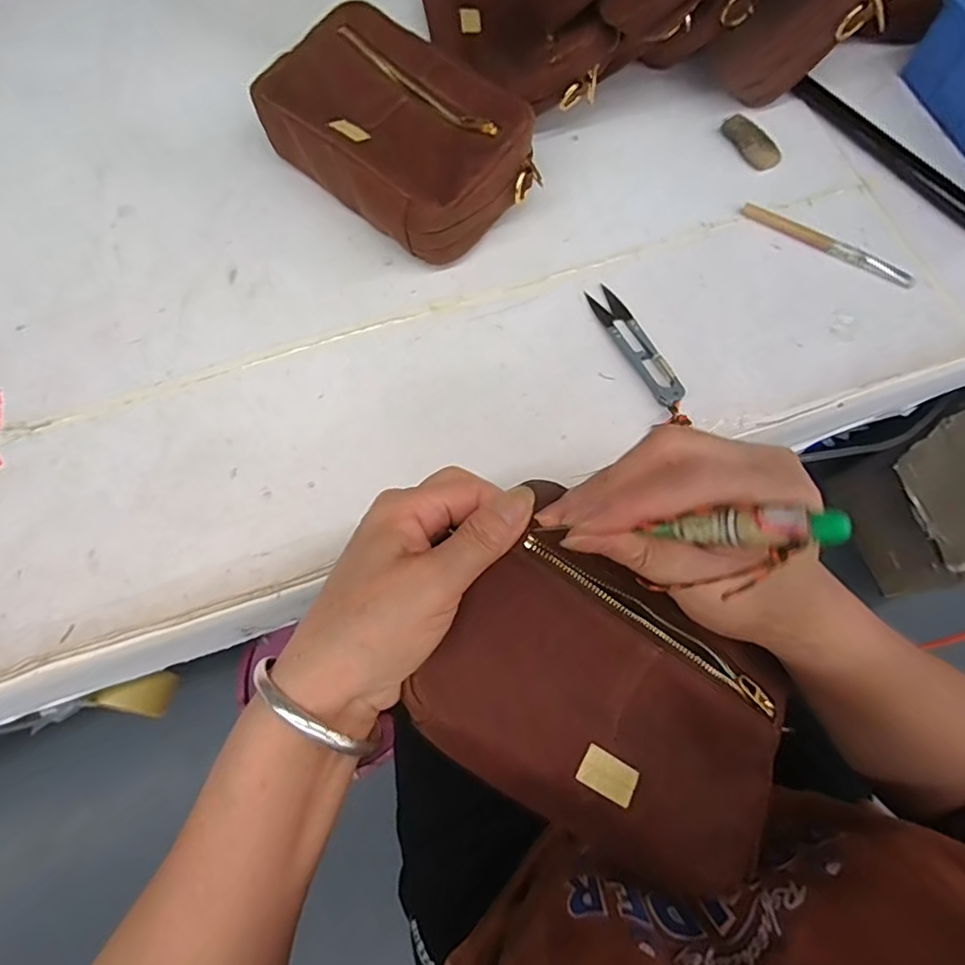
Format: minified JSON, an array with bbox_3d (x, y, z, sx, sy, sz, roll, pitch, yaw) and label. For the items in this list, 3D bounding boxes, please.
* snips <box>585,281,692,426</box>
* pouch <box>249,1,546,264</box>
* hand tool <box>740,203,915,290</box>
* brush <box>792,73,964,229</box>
[{"bbox_3d":[0.107,-0.089,0.375,0.023,0.009,0.114,-24,73,-7],"label":"snips"},{"bbox_3d":[-0.059,-0.251,0.405,0.191,0.059,0.124,43,77,13],"label":"pouch"},{"bbox_3d":[0.250,-0.173,0.405,0.127,0.007,0.011,31,75,10],"label":"hand tool"},{"bbox_3d":[0.333,-0.225,0.415,0.019,0.013,0.252,-36,77,-11],"label":"brush"}]

